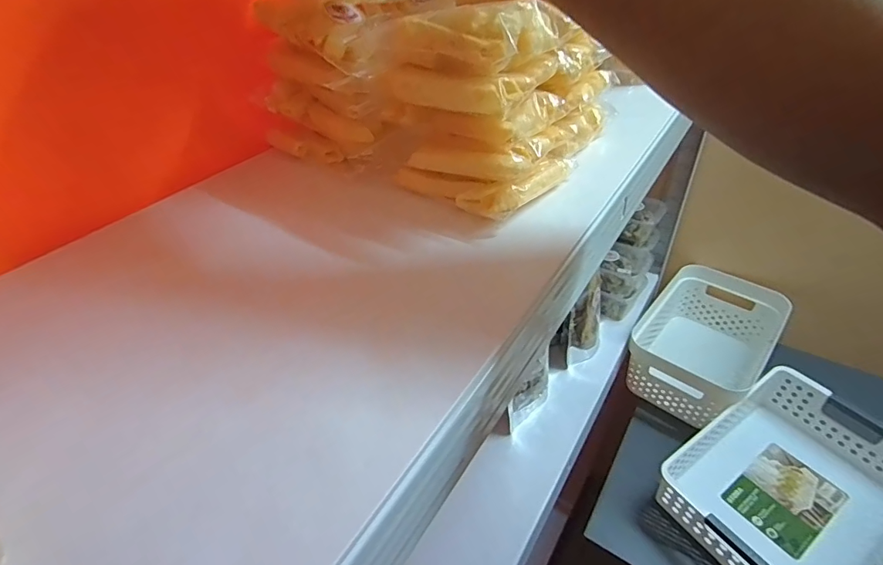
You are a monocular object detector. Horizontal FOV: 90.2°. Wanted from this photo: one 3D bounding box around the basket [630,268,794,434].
[{"bbox_3d":[0.436,0.104,0.748,0.181,0.132,0.251,27,50,32],"label":"basket"}]

